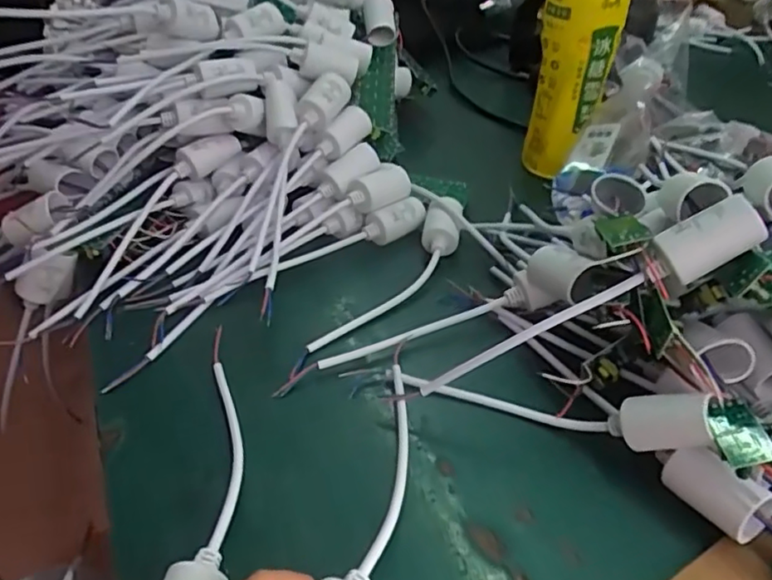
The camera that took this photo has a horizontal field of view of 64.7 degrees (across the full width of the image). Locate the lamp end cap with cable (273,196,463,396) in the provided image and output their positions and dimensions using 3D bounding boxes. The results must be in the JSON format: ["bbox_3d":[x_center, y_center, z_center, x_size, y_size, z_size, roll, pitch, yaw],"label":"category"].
[{"bbox_3d":[0.001,-0.004,0.430,0.035,0.025,0.219,20,44,25],"label":"lamp end cap with cable"}]

